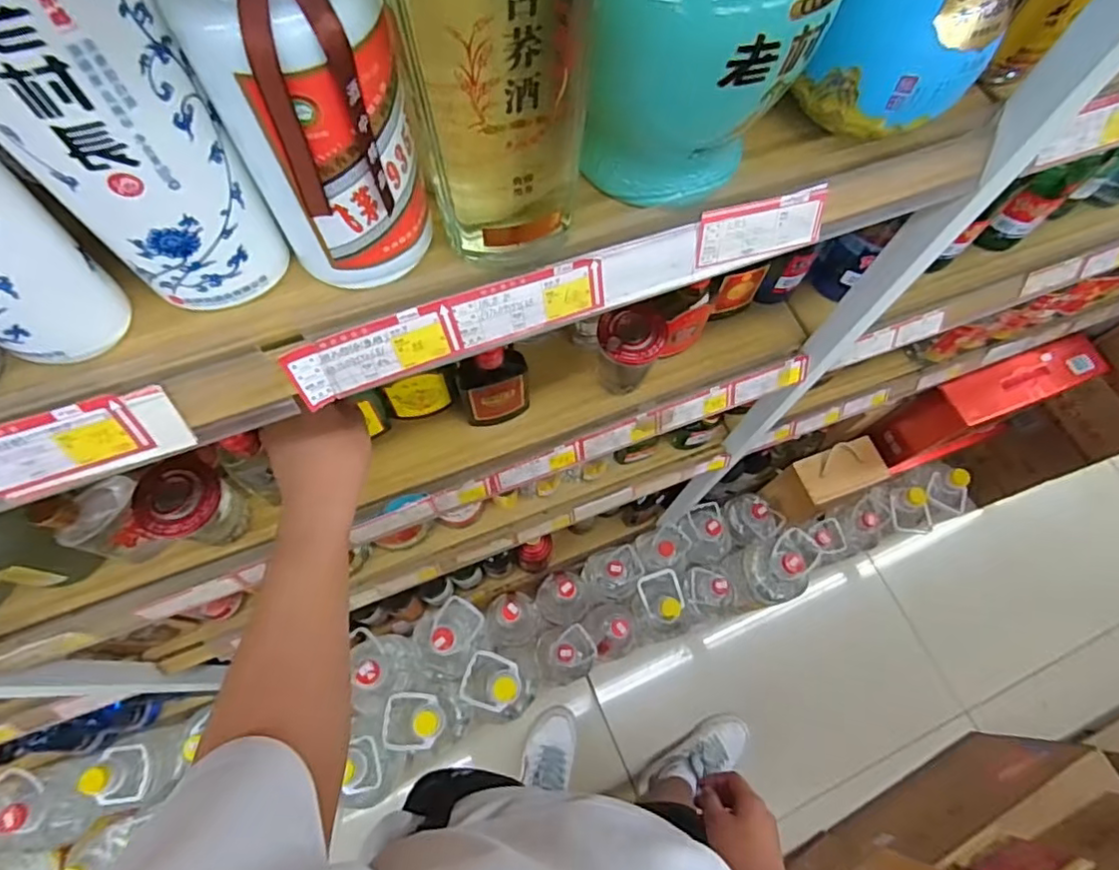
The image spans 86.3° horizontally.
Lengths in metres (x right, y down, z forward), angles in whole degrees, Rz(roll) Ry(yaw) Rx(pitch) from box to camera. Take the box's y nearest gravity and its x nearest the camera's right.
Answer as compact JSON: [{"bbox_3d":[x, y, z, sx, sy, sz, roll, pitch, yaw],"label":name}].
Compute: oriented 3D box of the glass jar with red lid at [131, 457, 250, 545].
[{"bbox_3d":[-0.319,0.064,0.521,0.066,0.086,0.064,1,68,-2],"label":"glass jar with red lid"}]

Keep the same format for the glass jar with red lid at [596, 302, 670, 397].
[{"bbox_3d":[0.067,-0.078,0.603,0.062,0.102,0.058,1,68,-2],"label":"glass jar with red lid"}]

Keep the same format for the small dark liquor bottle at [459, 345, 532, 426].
[{"bbox_3d":[-0.061,-0.049,0.568,0.065,0.119,0.032,-27,72,-13],"label":"small dark liquor bottle"}]

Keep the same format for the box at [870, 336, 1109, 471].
[{"bbox_3d":[0.896,-0.066,1.240,0.381,0.229,0.121,-21,70,-10],"label":"box"}]

